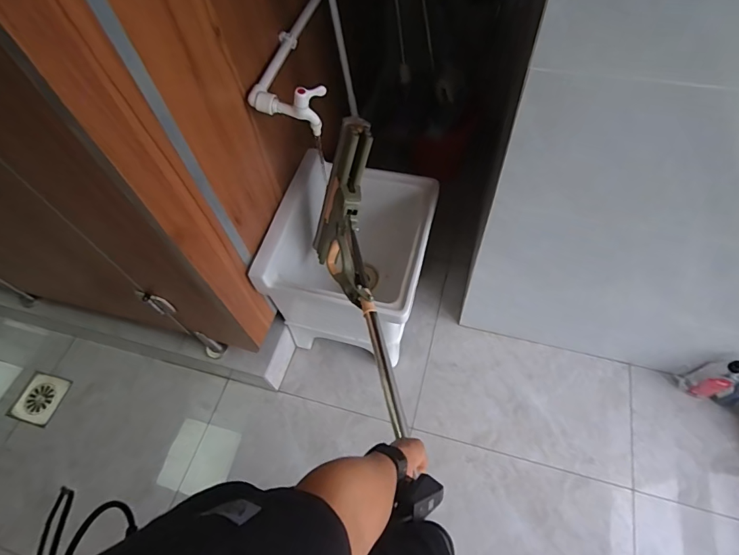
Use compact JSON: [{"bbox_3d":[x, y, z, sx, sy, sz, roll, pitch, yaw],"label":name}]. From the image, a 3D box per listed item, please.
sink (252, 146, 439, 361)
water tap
[{"bbox_3d":[-0.065,-0.009,1.222,0.415,0.496,0.400,13,63,13],"label":"sink"},{"bbox_3d":[-0.162,-0.339,0.829,0.146,0.086,0.049,13,63,13],"label":"water tap"}]

